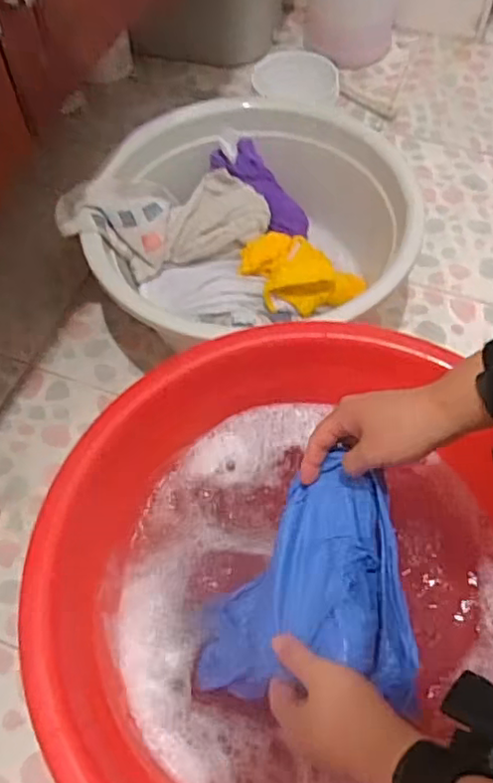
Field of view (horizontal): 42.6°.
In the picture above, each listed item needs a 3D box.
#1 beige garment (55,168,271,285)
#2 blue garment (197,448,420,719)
[{"bbox_3d":[-0.103,-0.211,0.790,0.258,0.082,0.115,-8,60,-21],"label":"beige garment"},{"bbox_3d":[0.051,0.164,0.531,0.170,0.117,0.168,3,61,3],"label":"blue garment"}]

